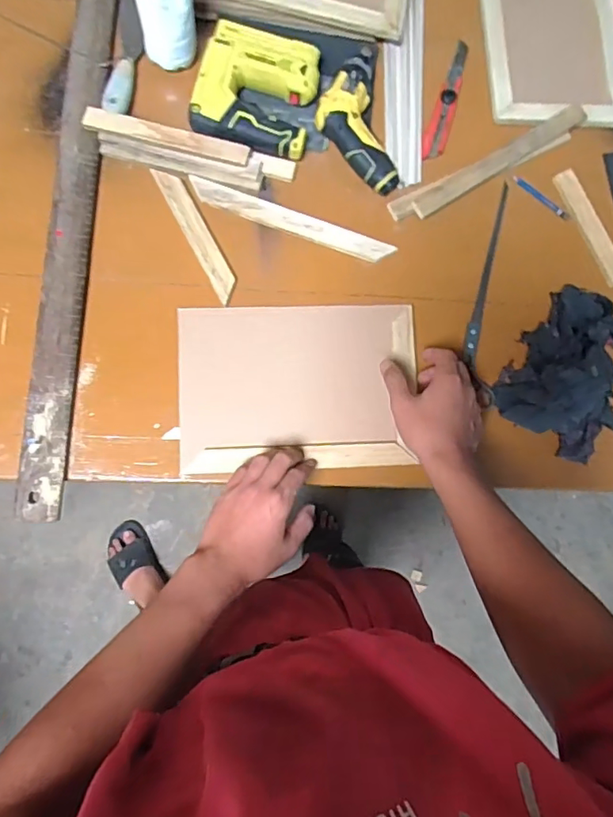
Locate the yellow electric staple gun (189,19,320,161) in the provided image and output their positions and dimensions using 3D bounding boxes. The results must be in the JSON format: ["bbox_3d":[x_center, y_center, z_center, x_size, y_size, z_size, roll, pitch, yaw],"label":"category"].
[{"bbox_3d":[-0.064,-0.418,0.691,0.150,0.039,0.154,13,79,-2],"label":"yellow electric staple gun"}]

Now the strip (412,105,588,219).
[{"bbox_3d":[0.273,-0.348,0.733,0.296,0.013,0.029,-33,84,-9],"label":"strip"}]

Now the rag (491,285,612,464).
[{"bbox_3d":[0.358,-0.053,0.665,0.157,0.077,0.208,33,79,2],"label":"rag"}]

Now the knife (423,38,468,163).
[{"bbox_3d":[0.200,-0.438,0.736,0.030,0.012,0.193,18,79,-1],"label":"knife"}]

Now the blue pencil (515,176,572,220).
[{"bbox_3d":[0.331,-0.297,0.739,0.095,0.006,0.011,39,80,0],"label":"blue pencil"}]

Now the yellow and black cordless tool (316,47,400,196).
[{"bbox_3d":[0.063,-0.385,0.700,0.100,0.043,0.198,-15,82,-7],"label":"yellow and black cordless tool"}]

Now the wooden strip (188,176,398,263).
[{"bbox_3d":[-0.020,-0.250,0.695,0.272,0.013,0.035,18,79,-1],"label":"wooden strip"}]

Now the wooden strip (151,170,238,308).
[{"bbox_3d":[-0.140,-0.227,0.675,0.032,0.005,0.194,-28,83,-8],"label":"wooden strip"}]

